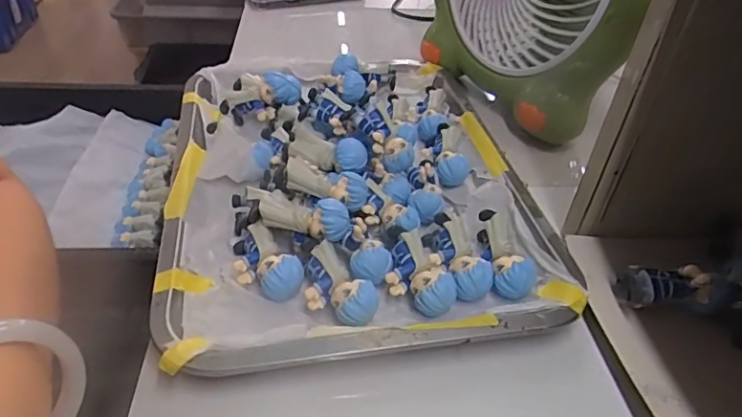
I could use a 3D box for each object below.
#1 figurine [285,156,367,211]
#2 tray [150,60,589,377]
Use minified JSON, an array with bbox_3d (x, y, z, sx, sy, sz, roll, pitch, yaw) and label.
[{"bbox_3d":[-0.030,-0.018,0.361,0.057,0.020,0.026,18,42,-5],"label":"figurine"},{"bbox_3d":[-0.020,-0.038,0.413,0.260,0.039,0.340,-5,42,-10],"label":"tray"}]

